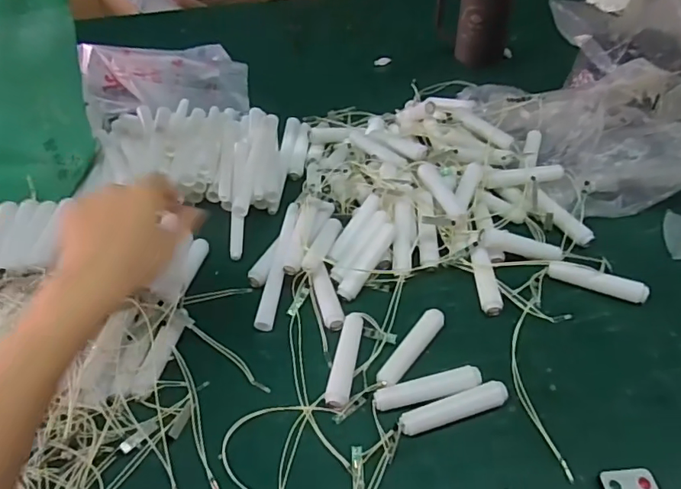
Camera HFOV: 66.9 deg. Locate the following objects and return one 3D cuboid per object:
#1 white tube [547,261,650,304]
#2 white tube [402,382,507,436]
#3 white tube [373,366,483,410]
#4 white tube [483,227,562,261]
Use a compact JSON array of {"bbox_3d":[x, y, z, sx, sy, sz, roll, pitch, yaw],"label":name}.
[{"bbox_3d":[0.251,0.036,0.507,0.089,0.017,0.015,16,47,18],"label":"white tube"},{"bbox_3d":[0.090,0.131,0.412,0.088,0.018,0.020,-13,45,-11],"label":"white tube"},{"bbox_3d":[0.071,0.118,0.424,0.088,0.012,0.020,-11,45,-9],"label":"white tube"},{"bbox_3d":[0.184,0.002,0.526,0.085,0.017,0.015,14,44,-6],"label":"white tube"}]

